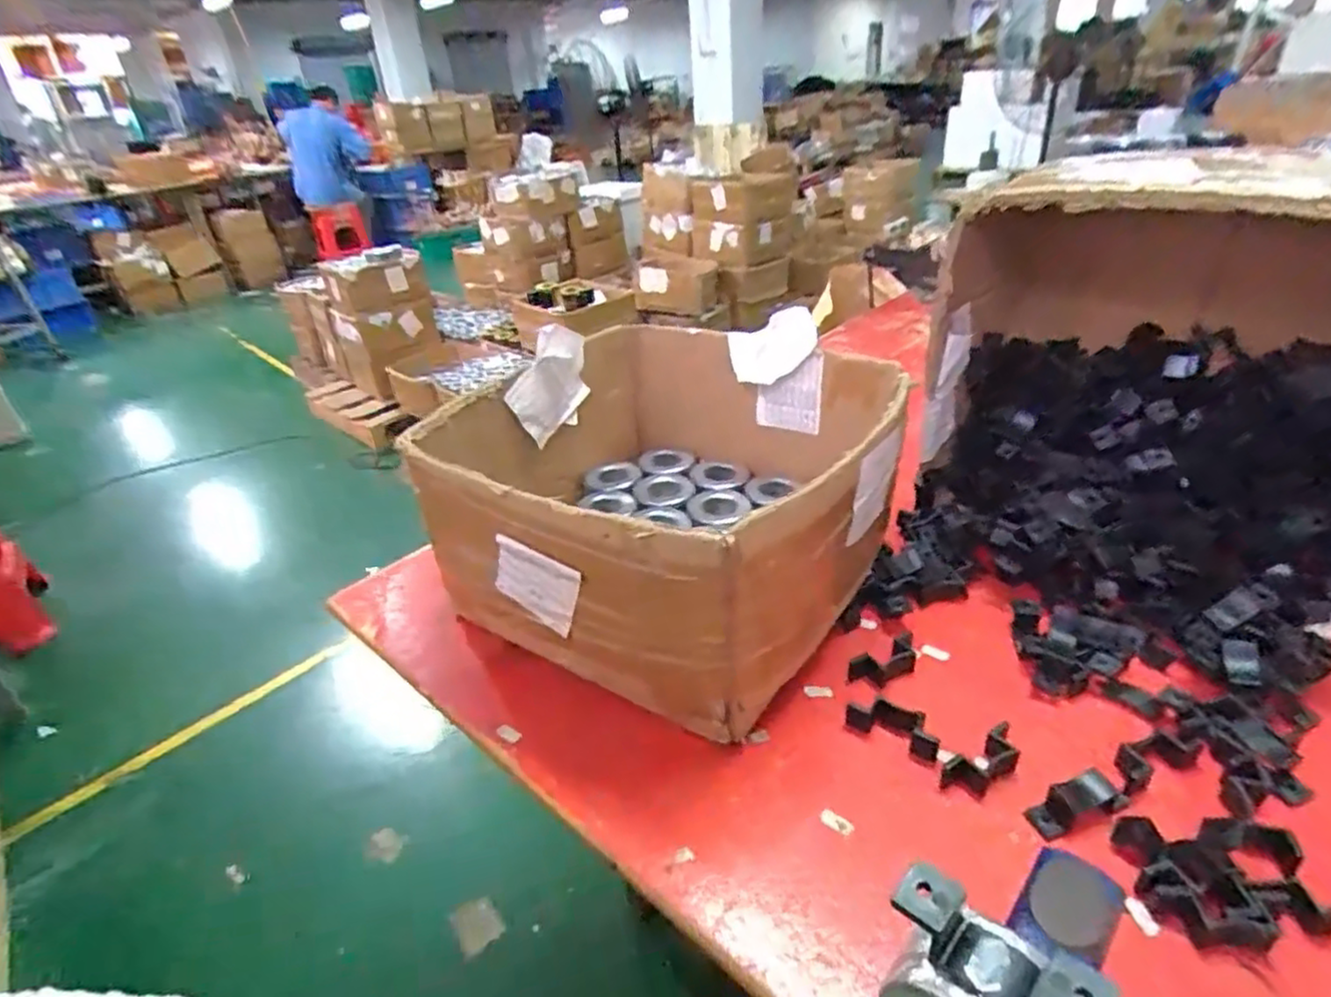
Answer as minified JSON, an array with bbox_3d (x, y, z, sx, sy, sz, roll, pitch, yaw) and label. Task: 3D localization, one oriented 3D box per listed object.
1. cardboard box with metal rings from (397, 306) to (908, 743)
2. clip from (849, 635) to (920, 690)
[{"bbox_3d":[-0.007,-0.007,0.637,0.386,0.187,0.355,17,38,32],"label":"cardboard box with metal rings"},{"bbox_3d":[0.169,0.127,0.542,0.059,0.024,0.026,-22,33,-1],"label":"clip"}]

